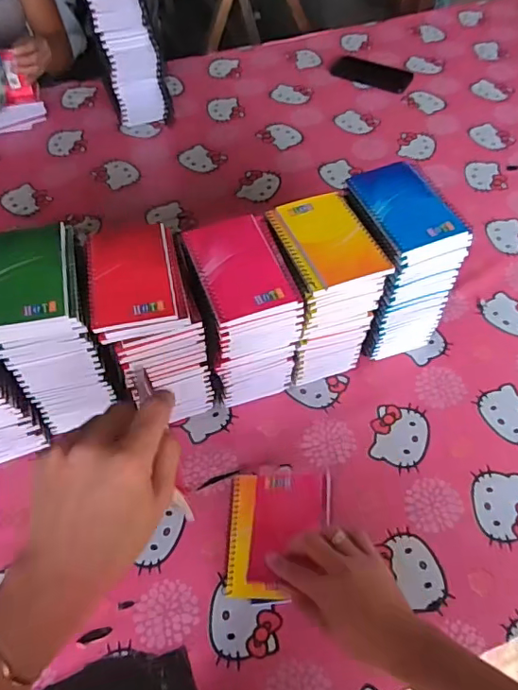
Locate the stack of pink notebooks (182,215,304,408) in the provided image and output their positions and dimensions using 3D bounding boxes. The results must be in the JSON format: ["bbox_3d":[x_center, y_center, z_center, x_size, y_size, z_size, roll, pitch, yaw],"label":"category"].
[{"bbox_3d":[-0.020,-0.023,0.627,0.102,0.215,0.130,-18,56,-11],"label":"stack of pink notebooks"}]

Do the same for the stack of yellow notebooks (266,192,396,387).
[{"bbox_3d":[0.073,-0.059,0.655,0.107,0.211,0.138,-16,56,-10],"label":"stack of yellow notebooks"}]

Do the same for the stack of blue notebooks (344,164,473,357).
[{"bbox_3d":[0.164,-0.095,0.674,0.110,0.223,0.139,-16,56,-10],"label":"stack of blue notebooks"}]

